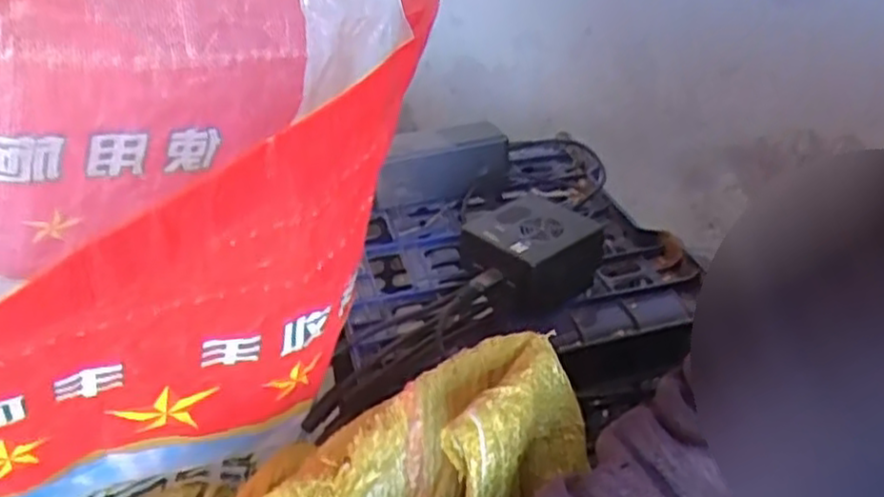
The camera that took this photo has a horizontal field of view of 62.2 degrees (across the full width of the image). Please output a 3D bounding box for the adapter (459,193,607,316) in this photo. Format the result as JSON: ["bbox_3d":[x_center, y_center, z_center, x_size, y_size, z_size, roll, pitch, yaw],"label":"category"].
[{"bbox_3d":[0.069,0.007,0.549,0.085,0.060,0.084,-29,41,-35],"label":"adapter"}]

